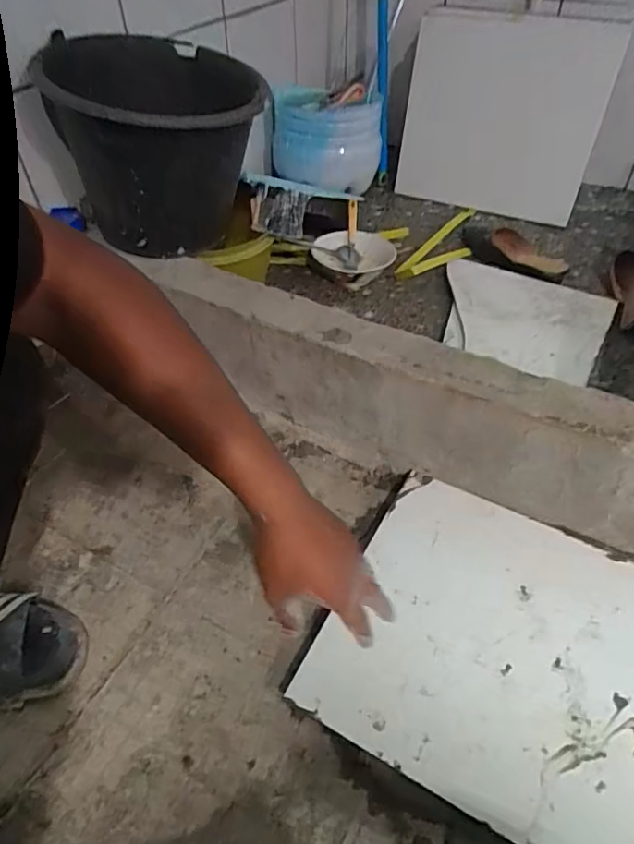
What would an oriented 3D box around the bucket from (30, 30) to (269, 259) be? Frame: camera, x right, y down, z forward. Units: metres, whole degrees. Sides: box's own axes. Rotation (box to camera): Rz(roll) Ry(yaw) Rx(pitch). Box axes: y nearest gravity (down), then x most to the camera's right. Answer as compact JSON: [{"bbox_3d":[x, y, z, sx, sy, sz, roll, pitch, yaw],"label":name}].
[{"bbox_3d":[-0.216,-0.397,0.778,0.264,0.230,0.279,-1,47,1],"label":"bucket"}]

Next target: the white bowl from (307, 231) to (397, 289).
[{"bbox_3d":[0.073,-0.303,1.020,0.142,0.060,0.137,-1,47,1],"label":"white bowl"}]

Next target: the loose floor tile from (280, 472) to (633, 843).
[{"bbox_3d":[0.224,0.251,0.612,0.394,0.009,0.344,22,51,20],"label":"loose floor tile"}]

